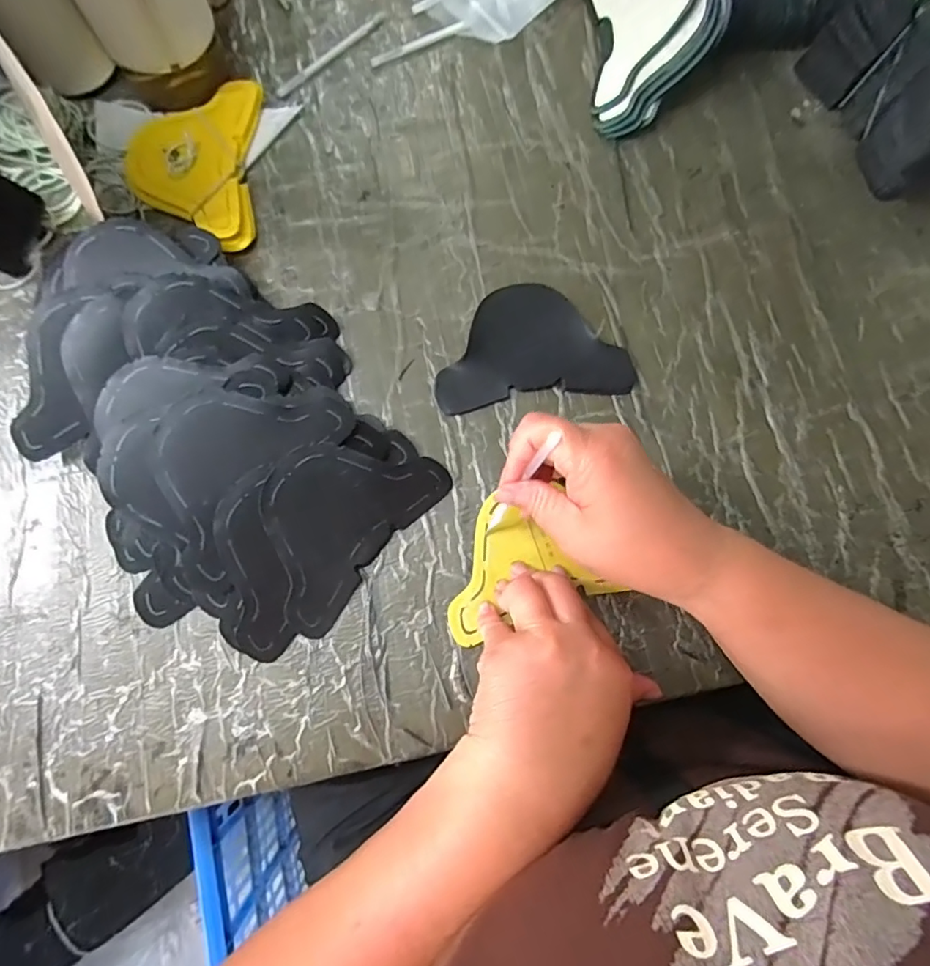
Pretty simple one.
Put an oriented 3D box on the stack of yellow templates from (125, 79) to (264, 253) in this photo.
[{"bbox_3d":[-0.204,-0.238,0.407,0.091,0.016,0.137,-1,78,-1],"label":"stack of yellow templates"}]

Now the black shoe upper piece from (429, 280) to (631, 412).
[{"bbox_3d":[0.045,-0.099,0.380,0.133,0.013,0.086,-8,79,-2],"label":"black shoe upper piece"}]

